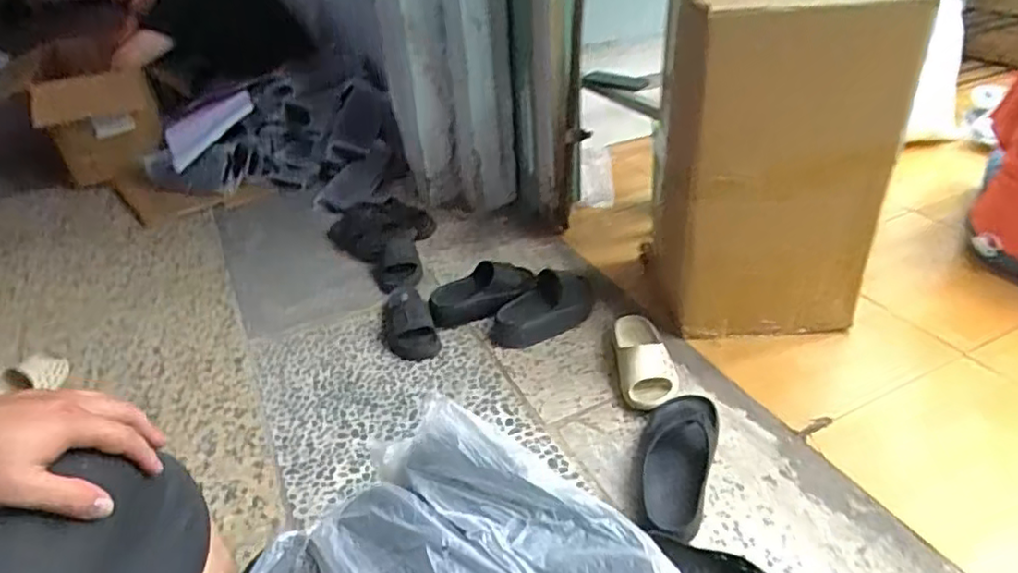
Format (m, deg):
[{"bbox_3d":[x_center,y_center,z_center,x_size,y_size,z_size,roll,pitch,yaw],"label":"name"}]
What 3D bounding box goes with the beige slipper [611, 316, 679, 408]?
[{"bbox_3d":[0.243,0.123,1.165,0.098,0.054,0.229,-2,35,4],"label":"beige slipper"}]

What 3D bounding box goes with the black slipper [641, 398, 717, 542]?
[{"bbox_3d":[0.252,0.258,0.981,0.106,0.050,0.273,10,36,21],"label":"black slipper"}]

